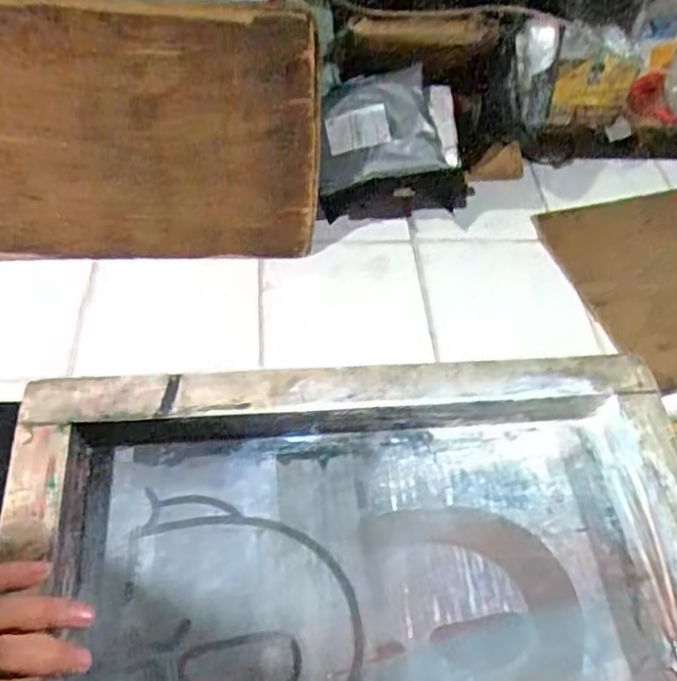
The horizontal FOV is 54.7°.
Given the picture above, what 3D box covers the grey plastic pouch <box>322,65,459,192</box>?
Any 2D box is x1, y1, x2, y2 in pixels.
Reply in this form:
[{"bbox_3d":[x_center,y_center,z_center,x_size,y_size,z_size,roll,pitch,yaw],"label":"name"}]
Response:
[{"bbox_3d":[0.117,-0.512,1.604,0.359,0.177,0.208,-7,55,-11],"label":"grey plastic pouch"}]

